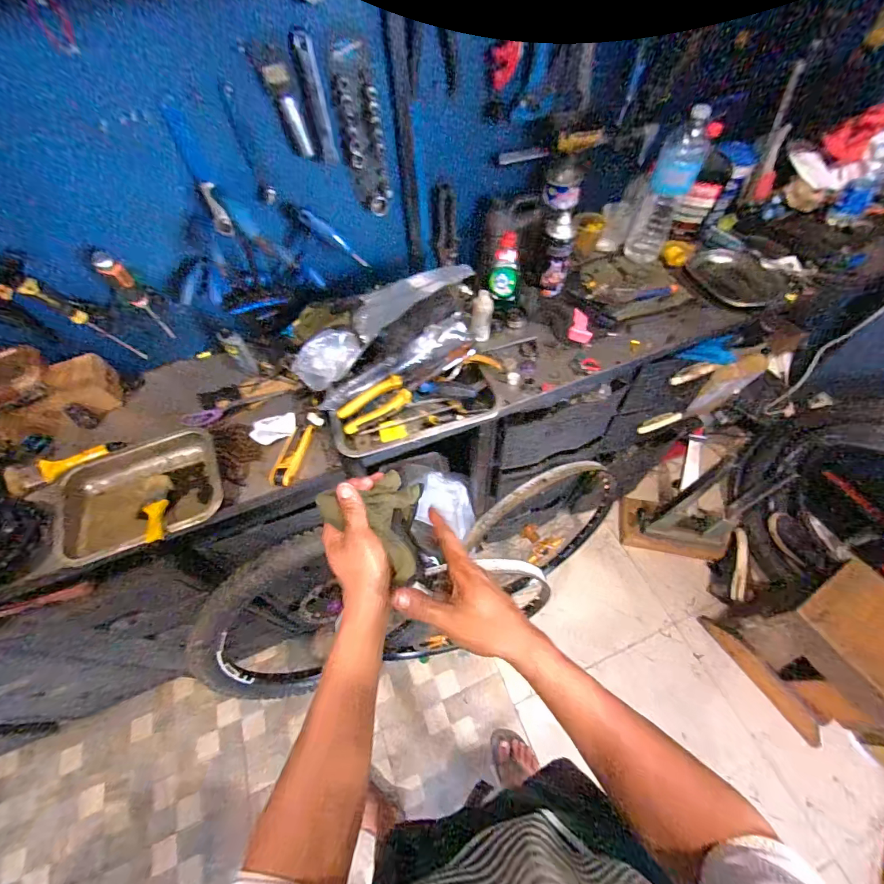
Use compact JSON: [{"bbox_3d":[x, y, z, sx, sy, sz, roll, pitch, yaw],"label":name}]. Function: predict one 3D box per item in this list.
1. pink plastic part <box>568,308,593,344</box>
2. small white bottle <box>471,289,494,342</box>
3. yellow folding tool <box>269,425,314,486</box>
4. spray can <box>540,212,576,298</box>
[{"bbox_3d":[0.312,-0.265,0.893,0.046,0.022,0.105,12,58,11],"label":"pink plastic part"},{"bbox_3d":[0.085,-0.267,0.859,0.053,0.104,0.049,7,57,7],"label":"small white bottle"},{"bbox_3d":[-0.278,0.024,0.737,0.039,0.022,0.127,9,58,9],"label":"yellow folding tool"},{"bbox_3d":[0.256,-0.408,0.896,0.061,0.163,0.069,10,58,10],"label":"spray can"}]

